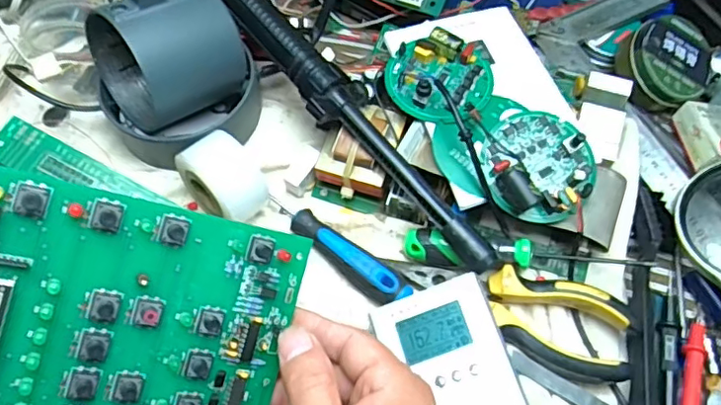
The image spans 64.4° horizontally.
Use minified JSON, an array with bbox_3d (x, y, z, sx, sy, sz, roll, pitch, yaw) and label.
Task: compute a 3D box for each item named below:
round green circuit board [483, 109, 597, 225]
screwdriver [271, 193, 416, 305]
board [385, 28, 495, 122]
[{"bbox_3d":[0.114,-0.025,0.357,0.072,0.023,0.066,1,62,-2],"label":"round green circuit board"},{"bbox_3d":[-0.019,0.031,0.375,0.130,0.023,0.019,36,67,16],"label":"screwdriver"},{"bbox_3d":[0.054,-0.087,0.380,0.069,0.021,0.068,1,62,-2],"label":"board"}]

